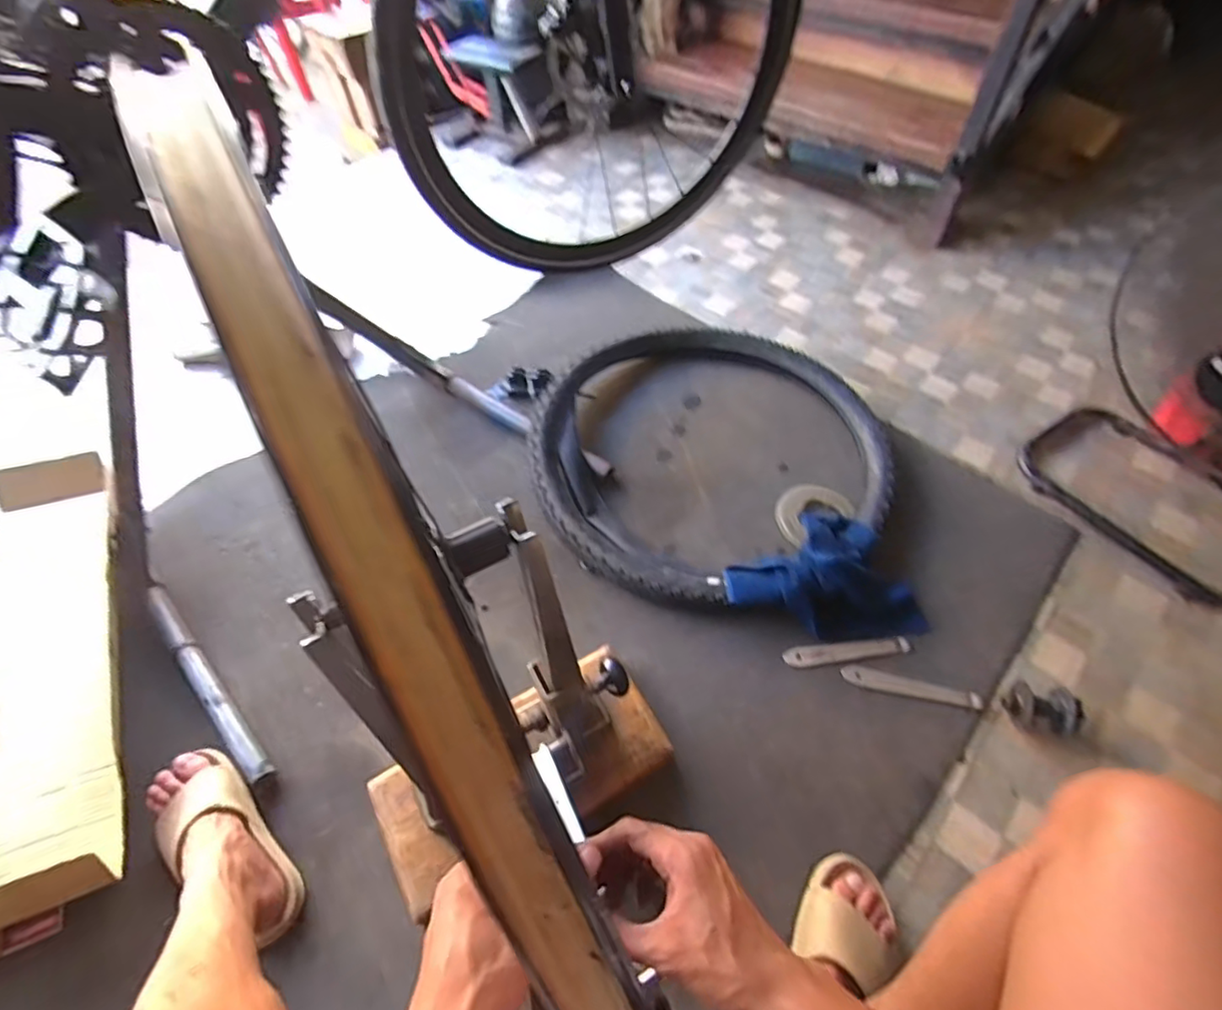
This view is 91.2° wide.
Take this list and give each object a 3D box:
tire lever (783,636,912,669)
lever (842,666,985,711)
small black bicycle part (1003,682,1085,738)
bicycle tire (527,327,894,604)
[{"bbox_3d":[0.377,0.232,0.953,0.199,0.006,0.034,-7,54,-4],"label":"tire lever"},{"bbox_3d":[0.458,0.279,0.915,0.196,0.008,0.031,11,55,9],"label":"lever"},{"bbox_3d":[0.623,0.292,0.868,0.092,0.067,0.058,9,54,8],"label":"small black bicycle part"},{"bbox_3d":[0.182,-0.127,1.175,0.678,0.091,0.625,-1,54,1],"label":"bicycle tire"}]

